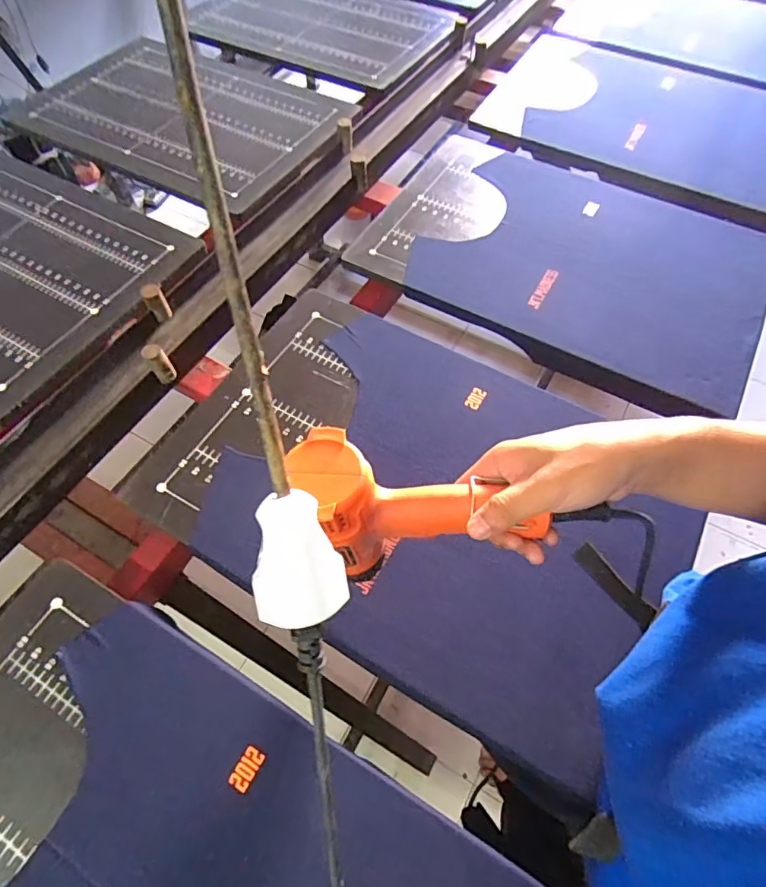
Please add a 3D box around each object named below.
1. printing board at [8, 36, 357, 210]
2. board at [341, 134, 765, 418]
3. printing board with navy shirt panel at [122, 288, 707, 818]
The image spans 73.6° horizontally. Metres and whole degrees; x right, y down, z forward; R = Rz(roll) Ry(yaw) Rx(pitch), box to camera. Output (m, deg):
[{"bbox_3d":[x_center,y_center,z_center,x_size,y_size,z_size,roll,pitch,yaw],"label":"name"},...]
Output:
[{"bbox_3d":[-0.401,-0.669,1.012,0.612,0.022,0.407,25,63,13],"label":"printing board"},{"bbox_3d":[0.289,-0.313,0.815,0.599,0.038,0.429,27,62,15],"label":"board"},{"bbox_3d":[0.038,0.050,0.604,0.572,0.025,0.400,27,62,15],"label":"printing board with navy shirt panel"}]

